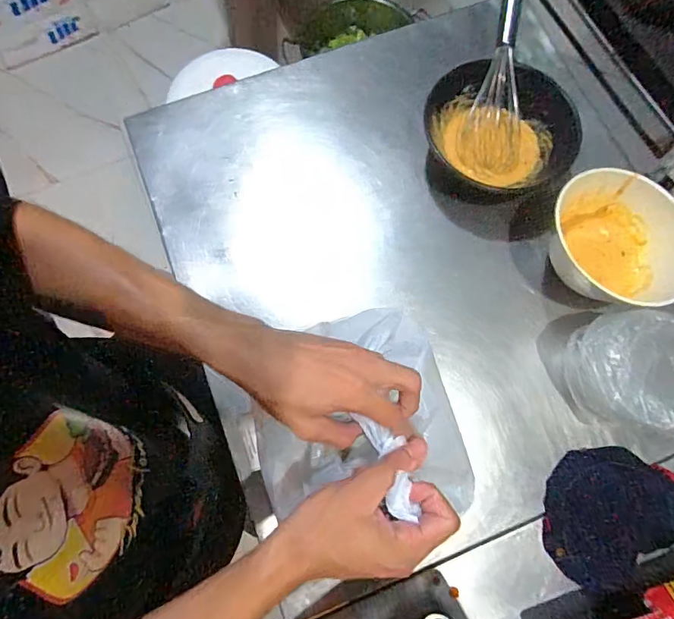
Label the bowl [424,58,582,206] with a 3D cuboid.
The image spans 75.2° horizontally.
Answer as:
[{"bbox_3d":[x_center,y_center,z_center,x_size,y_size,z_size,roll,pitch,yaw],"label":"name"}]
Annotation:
[{"bbox_3d":[0.219,-0.235,0.591,0.198,0.062,0.193,0,75,0],"label":"bowl"}]

